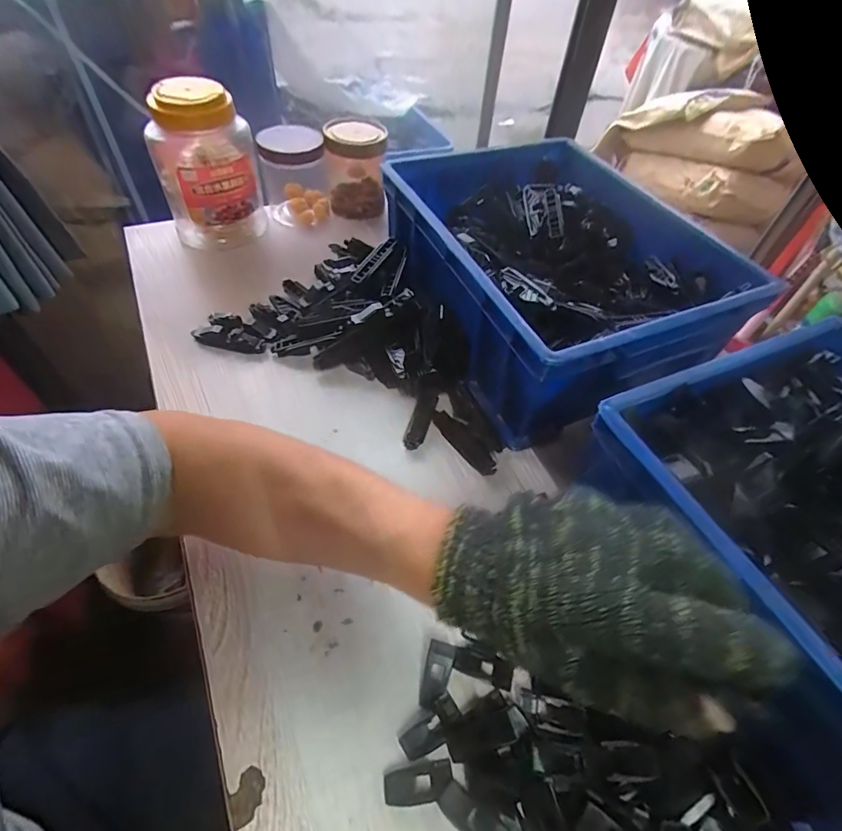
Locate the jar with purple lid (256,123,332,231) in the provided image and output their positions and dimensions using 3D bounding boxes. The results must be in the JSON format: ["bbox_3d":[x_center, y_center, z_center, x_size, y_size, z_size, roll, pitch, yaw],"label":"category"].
[{"bbox_3d":[-0.170,-0.323,0.622,0.085,0.108,0.088,-10,53,-12],"label":"jar with purple lid"}]

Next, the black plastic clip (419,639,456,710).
[{"bbox_3d":[0.010,0.175,0.308,0.019,0.009,0.040,16,71,8],"label":"black plastic clip"}]

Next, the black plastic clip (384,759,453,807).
[{"bbox_3d":[-0.001,0.221,0.274,0.041,0.011,0.019,-8,53,-11],"label":"black plastic clip"}]

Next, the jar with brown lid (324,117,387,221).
[{"bbox_3d":[-0.091,-0.344,0.643,0.080,0.113,0.091,-3,52,-7],"label":"jar with brown lid"}]

